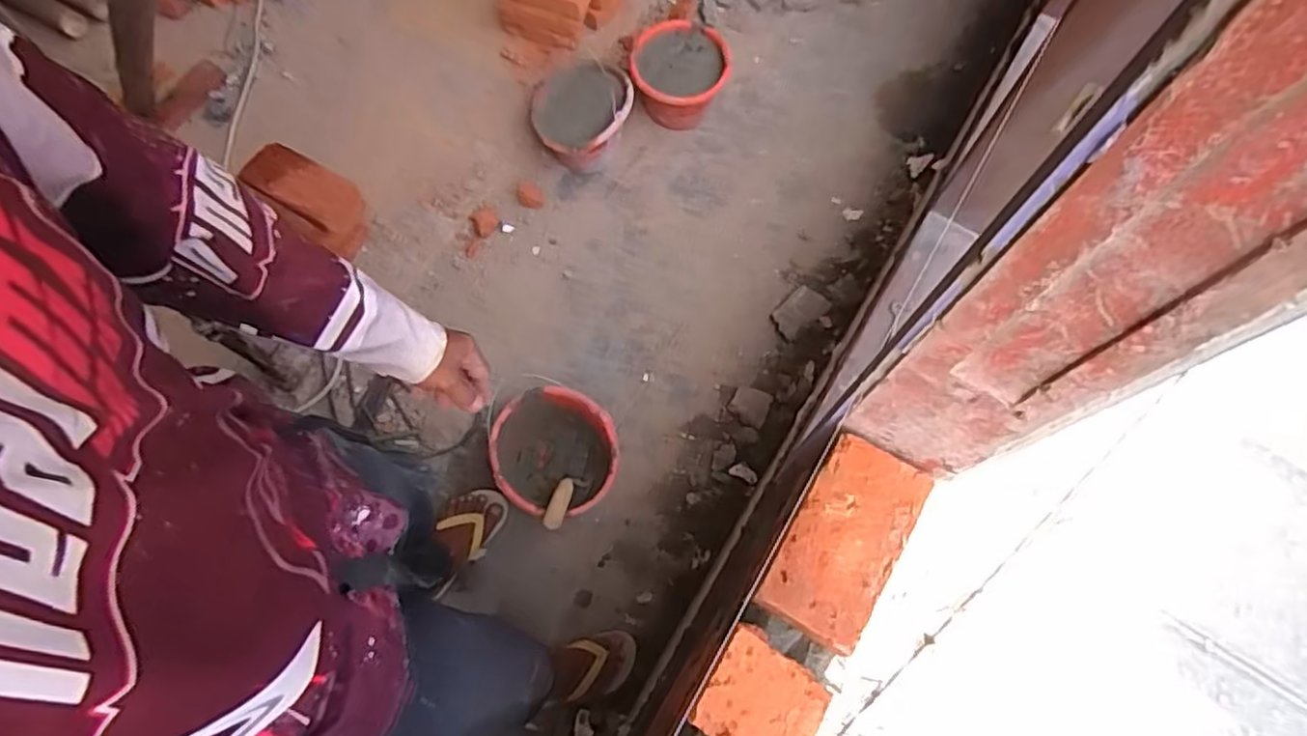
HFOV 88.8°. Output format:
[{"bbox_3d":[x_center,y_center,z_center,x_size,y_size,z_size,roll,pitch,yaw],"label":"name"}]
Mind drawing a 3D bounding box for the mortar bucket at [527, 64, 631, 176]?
[{"bbox_3d":[-0.161,-0.579,1.603,0.240,0.161,0.206,-16,69,-8],"label":"mortar bucket"}]

